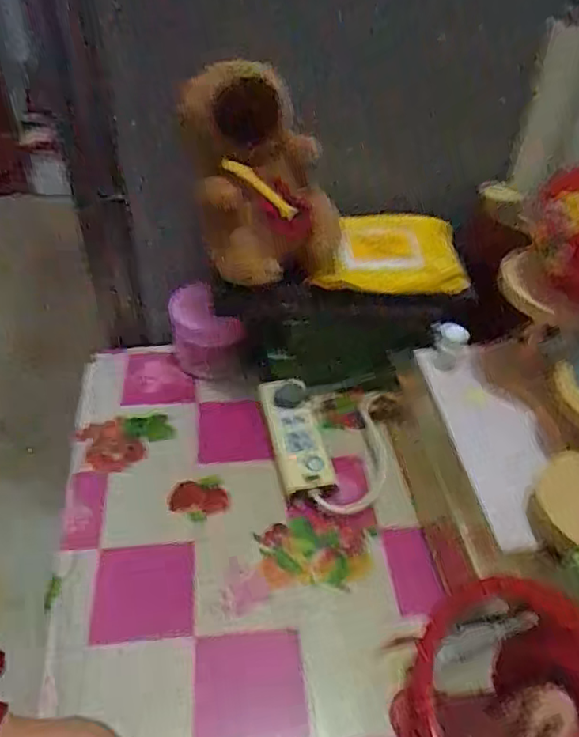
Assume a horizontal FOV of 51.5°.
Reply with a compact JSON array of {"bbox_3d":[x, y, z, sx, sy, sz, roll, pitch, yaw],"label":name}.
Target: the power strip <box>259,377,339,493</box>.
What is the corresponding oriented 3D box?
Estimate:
[{"bbox_3d":[0.006,0.073,0.708,0.054,0.032,0.168,-8,45,-11],"label":"power strip"}]

